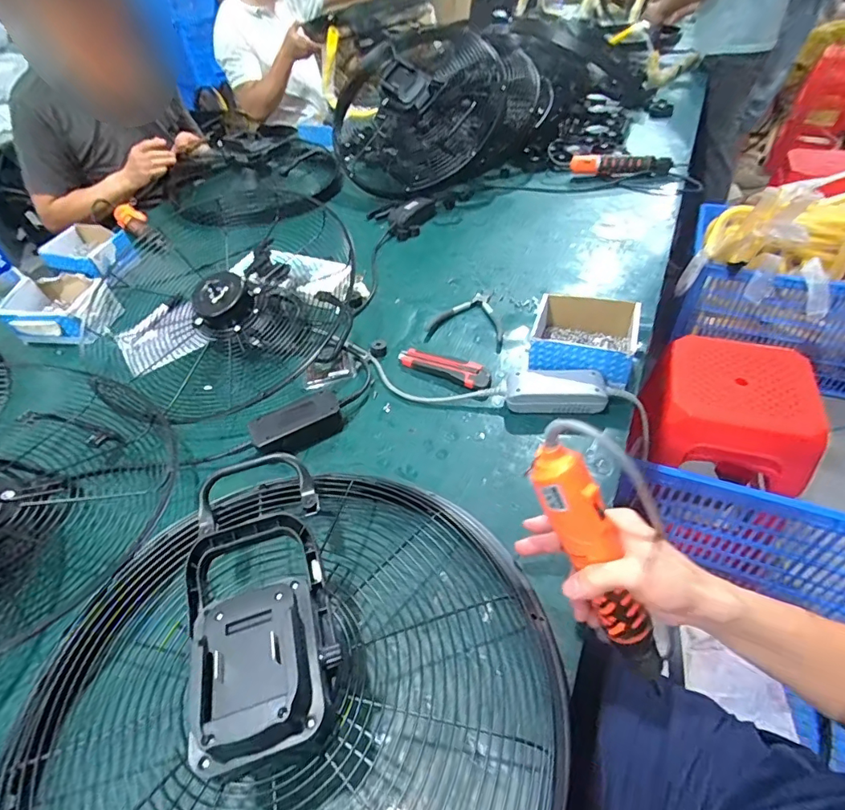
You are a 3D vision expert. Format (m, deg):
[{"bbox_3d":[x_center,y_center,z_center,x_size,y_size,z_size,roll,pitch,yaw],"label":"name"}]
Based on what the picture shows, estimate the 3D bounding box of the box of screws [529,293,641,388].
[{"bbox_3d":[0.227,-0.094,0.668,0.138,0.074,0.131,15,49,20],"label":"box of screws"}]

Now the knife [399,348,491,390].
[{"bbox_3d":[0.031,-0.058,0.692,0.153,0.020,0.033,25,53,27],"label":"knife"}]

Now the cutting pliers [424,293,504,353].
[{"bbox_3d":[0.068,-0.143,0.779,0.122,0.013,0.145,1,46,7],"label":"cutting pliers"}]

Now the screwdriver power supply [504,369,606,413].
[{"bbox_3d":[0.174,-0.019,0.625,0.123,0.043,0.057,4,46,9],"label":"screwdriver power supply"}]

